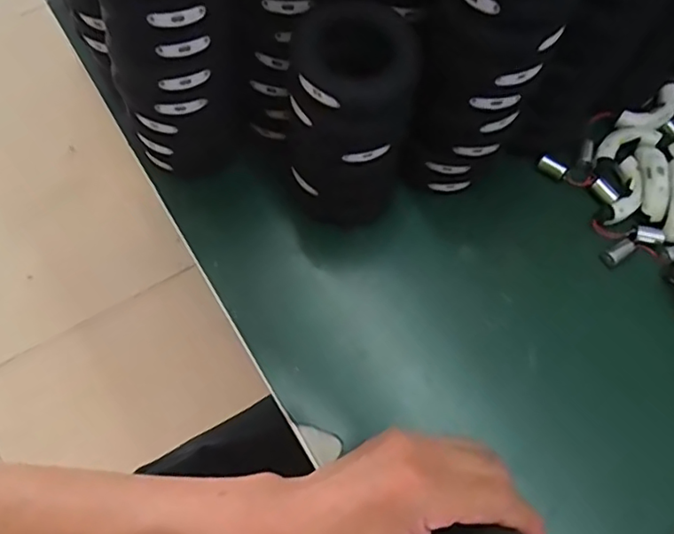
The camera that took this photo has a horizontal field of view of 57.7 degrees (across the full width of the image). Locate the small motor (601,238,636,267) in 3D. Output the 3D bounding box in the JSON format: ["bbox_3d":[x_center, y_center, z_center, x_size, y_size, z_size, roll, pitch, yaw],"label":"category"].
[{"bbox_3d":[0.192,-0.010,0.418,0.020,0.013,0.012,-32,70,-13],"label":"small motor"}]

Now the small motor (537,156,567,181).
[{"bbox_3d":[0.155,-0.070,0.442,0.020,0.013,0.009,30,70,13],"label":"small motor"}]

